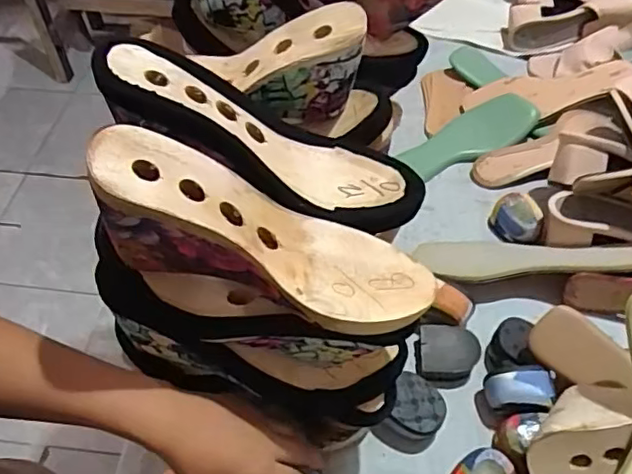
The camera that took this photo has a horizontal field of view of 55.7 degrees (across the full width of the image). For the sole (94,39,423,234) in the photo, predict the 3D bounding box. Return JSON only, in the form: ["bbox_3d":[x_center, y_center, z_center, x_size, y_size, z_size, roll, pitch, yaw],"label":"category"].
[{"bbox_3d":[-0.041,-0.072,0.445,0.248,0.062,0.094,23,48,-20],"label":"sole"}]

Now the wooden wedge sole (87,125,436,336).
[{"bbox_3d":[-0.042,0.007,0.395,0.231,0.083,0.080,23,46,-24],"label":"wooden wedge sole"}]

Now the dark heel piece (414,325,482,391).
[{"bbox_3d":[0.134,0.122,0.613,0.063,0.020,0.059,2,51,2],"label":"dark heel piece"}]

